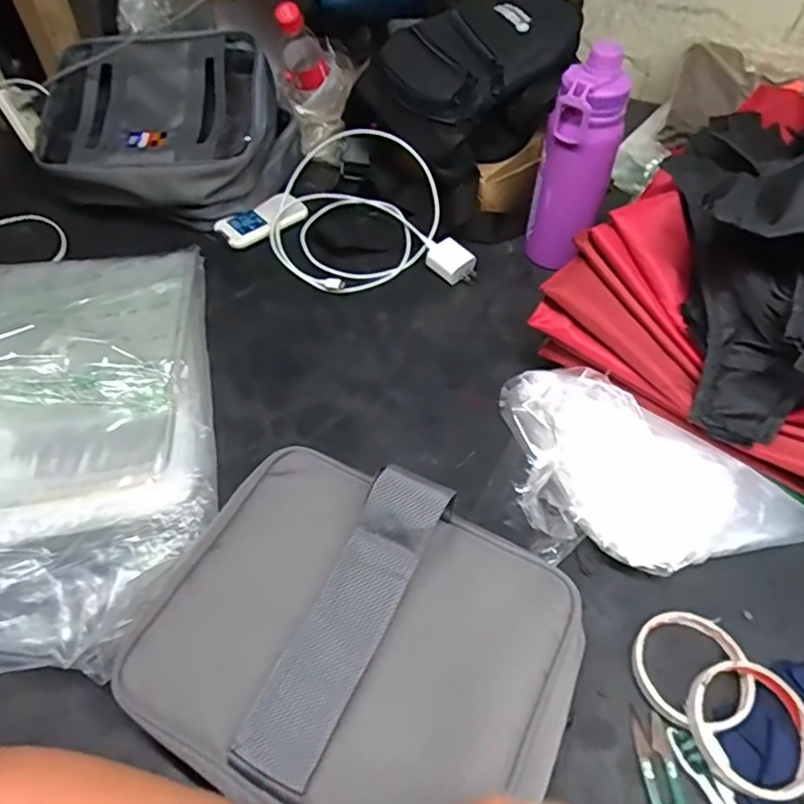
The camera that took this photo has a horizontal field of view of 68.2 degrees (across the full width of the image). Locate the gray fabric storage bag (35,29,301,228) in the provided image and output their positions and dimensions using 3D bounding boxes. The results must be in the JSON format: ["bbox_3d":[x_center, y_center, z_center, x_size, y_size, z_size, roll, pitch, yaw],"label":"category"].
[{"bbox_3d":[-0.298,-0.346,0.776,0.308,0.155,0.215,-5,51,-4],"label":"gray fabric storage bag"}]

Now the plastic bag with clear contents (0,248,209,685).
[{"bbox_3d":[-0.313,0.007,0.554,0.248,0.090,0.468,-9,51,-7],"label":"plastic bag with clear contents"}]

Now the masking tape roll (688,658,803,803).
[{"bbox_3d":[0.237,0.220,0.401,0.083,0.023,0.084,0,51,0],"label":"masking tape roll"}]

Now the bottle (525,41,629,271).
[{"bbox_3d":[0.188,-0.257,0.651,0.081,0.217,0.065,11,52,9],"label":"bottle"}]

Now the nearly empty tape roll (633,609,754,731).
[{"bbox_3d":[0.212,0.193,0.431,0.080,0.017,0.080,0,51,0],"label":"nearly empty tape roll"}]

